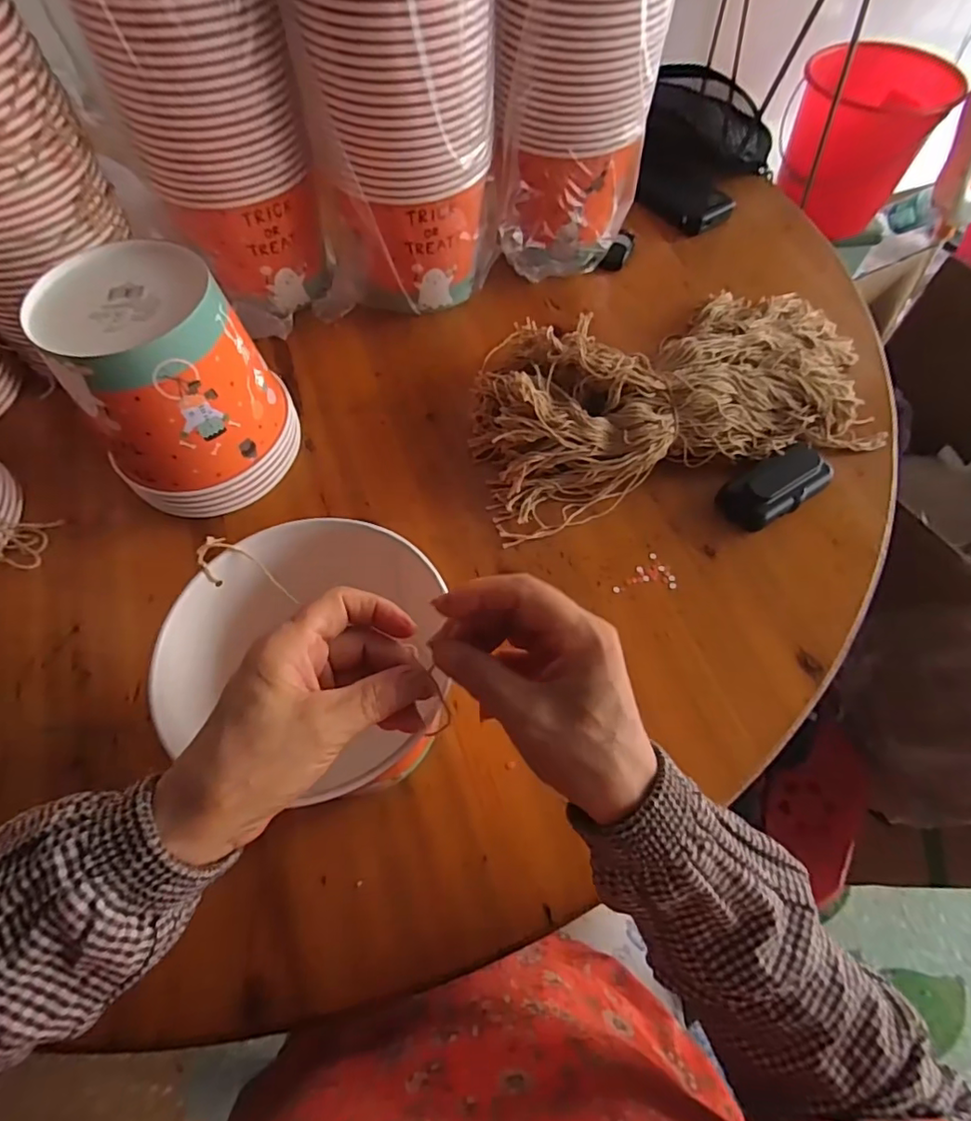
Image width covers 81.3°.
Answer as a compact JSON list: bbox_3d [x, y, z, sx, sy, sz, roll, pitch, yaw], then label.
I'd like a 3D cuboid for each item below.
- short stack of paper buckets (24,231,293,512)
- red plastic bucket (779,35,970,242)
[{"bbox_3d":[-0.254,-0.144,0.477,0.151,0.168,0.140,-26,64,-14],"label":"short stack of paper buckets"},{"bbox_3d":[0.838,-0.944,1.316,0.296,0.334,0.317,27,65,14],"label":"red plastic bucket"}]

